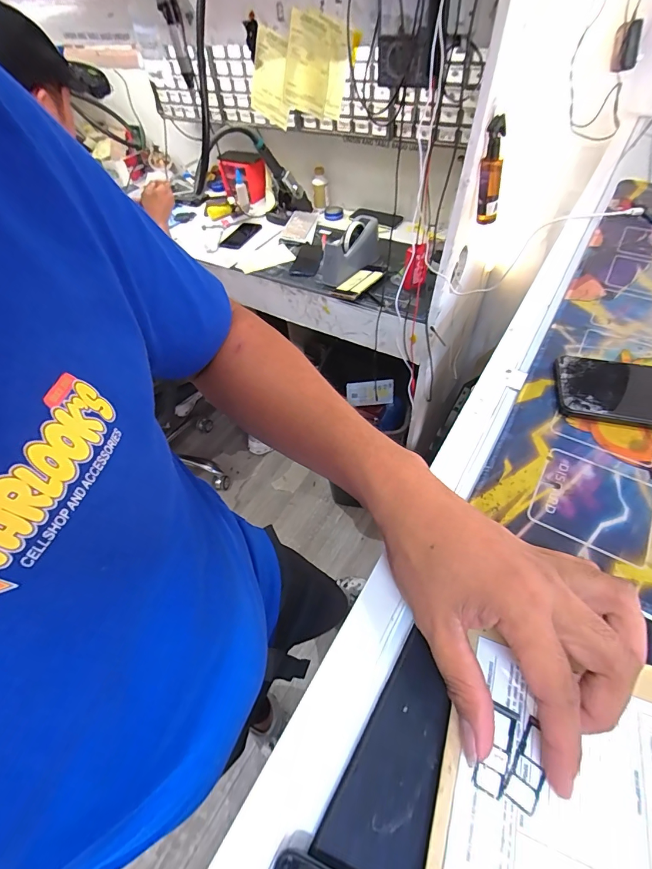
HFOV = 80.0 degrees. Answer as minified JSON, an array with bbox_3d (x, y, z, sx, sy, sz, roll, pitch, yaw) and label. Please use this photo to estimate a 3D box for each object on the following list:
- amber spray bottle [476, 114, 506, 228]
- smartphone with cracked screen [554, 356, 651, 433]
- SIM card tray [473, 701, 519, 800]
[{"bbox_3d":[0.309,-0.482,0.722,0.047,0.166,0.037,11,53,14],"label":"amber spray bottle"},{"bbox_3d":[0.288,-0.031,0.338,0.157,0.013,0.075,13,54,15],"label":"smartphone with cracked screen"},{"bbox_3d":[0.089,0.163,0.202,0.014,0.004,0.040,23,56,22],"label":"SIM card tray"}]

